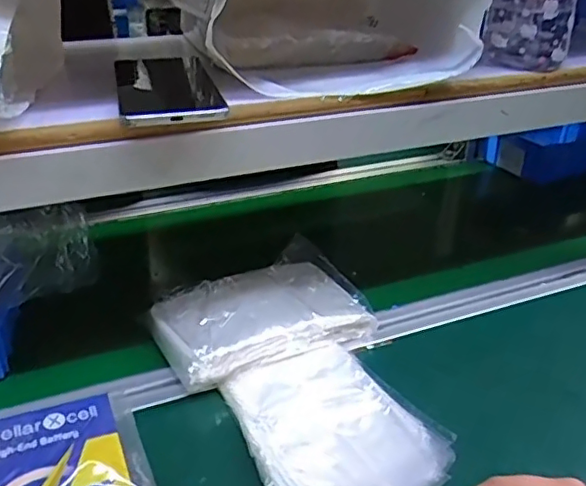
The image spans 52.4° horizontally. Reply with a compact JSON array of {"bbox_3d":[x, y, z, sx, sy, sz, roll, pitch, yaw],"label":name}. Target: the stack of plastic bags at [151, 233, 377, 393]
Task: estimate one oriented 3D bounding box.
[{"bbox_3d":[-0.031,0.063,0.571,0.192,0.034,0.131,-16,33,-26],"label":"stack of plastic bags"}]

